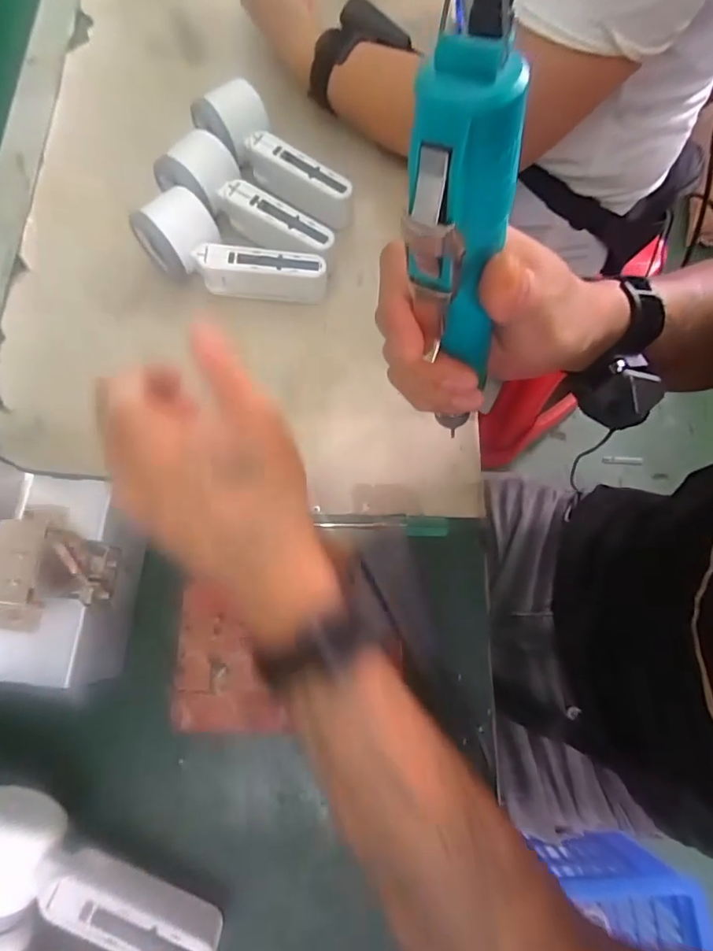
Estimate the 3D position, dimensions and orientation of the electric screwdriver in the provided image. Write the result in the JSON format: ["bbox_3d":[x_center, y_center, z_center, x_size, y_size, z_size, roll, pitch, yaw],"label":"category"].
[{"bbox_3d":[0.040,-0.073,0.209,0.031,0.156,0.024,-39,62,-11],"label":"electric screwdriver"}]

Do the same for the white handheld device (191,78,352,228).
[{"bbox_3d":[-0.073,-0.283,0.456,0.156,0.046,0.051,43,78,10],"label":"white handheld device"}]

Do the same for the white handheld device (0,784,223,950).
[{"bbox_3d":[-0.159,0.244,0.296,0.166,0.050,0.057,22,75,5],"label":"white handheld device"}]

